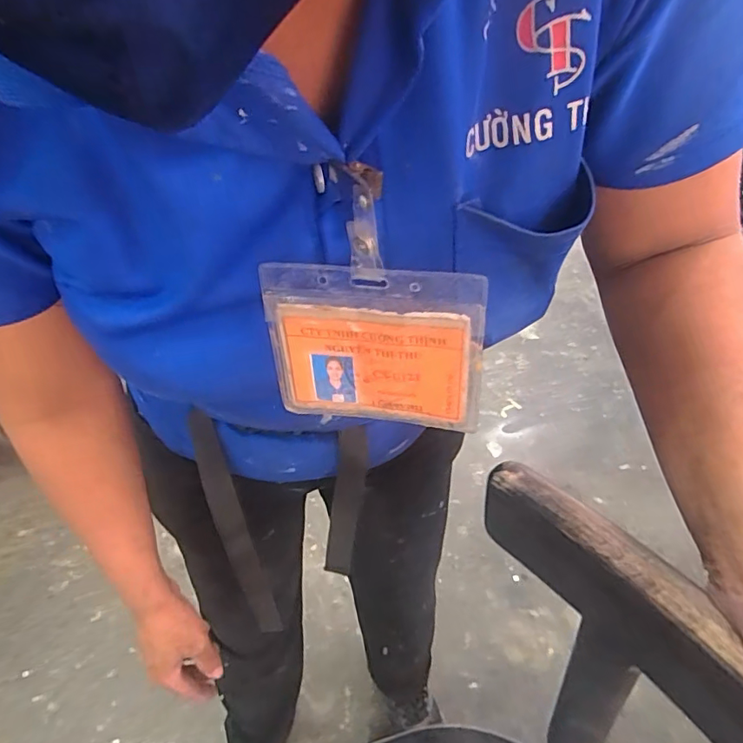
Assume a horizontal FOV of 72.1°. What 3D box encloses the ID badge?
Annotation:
[{"bbox_3d":[0.000,-0.025,0.232,0.100,0.117,0.014,6,39,11],"label":"ID badge"}]

